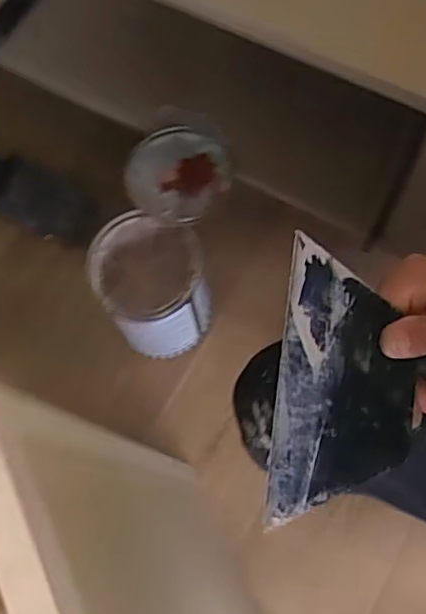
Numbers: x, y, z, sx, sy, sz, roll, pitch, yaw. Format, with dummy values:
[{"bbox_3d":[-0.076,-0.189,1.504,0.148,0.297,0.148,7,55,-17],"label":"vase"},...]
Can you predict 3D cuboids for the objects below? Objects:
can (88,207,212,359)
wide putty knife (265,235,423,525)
[{"bbox_3d":[-0.094,-0.029,0.941,0.164,0.172,0.161,0,69,1],"label":"can"},{"bbox_3d":[0.075,0.042,0.338,0.095,0.005,0.137,9,85,-31],"label":"wide putty knife"}]

